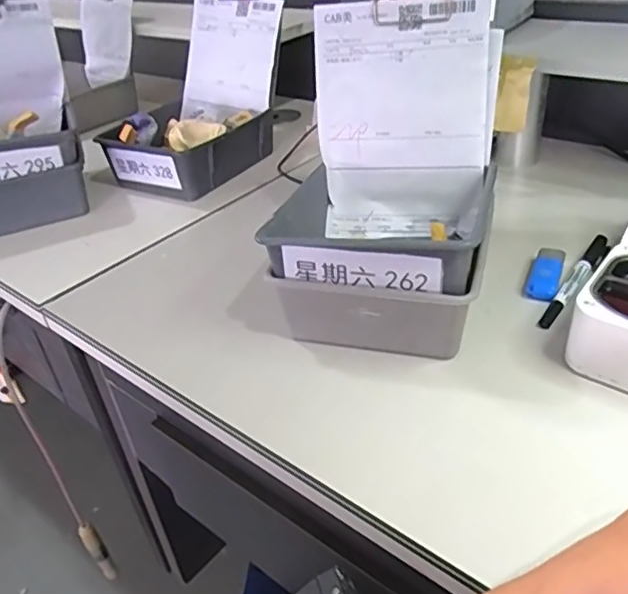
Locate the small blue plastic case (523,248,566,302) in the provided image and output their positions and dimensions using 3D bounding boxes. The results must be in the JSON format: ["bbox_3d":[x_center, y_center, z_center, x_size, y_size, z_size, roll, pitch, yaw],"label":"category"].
[{"bbox_3d":[0.198,-0.020,0.512,0.025,0.017,0.065,12,39,25],"label":"small blue plastic case"}]

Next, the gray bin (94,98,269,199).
[{"bbox_3d":[-0.157,-0.191,0.748,0.143,0.076,0.168,16,40,29],"label":"gray bin"}]

